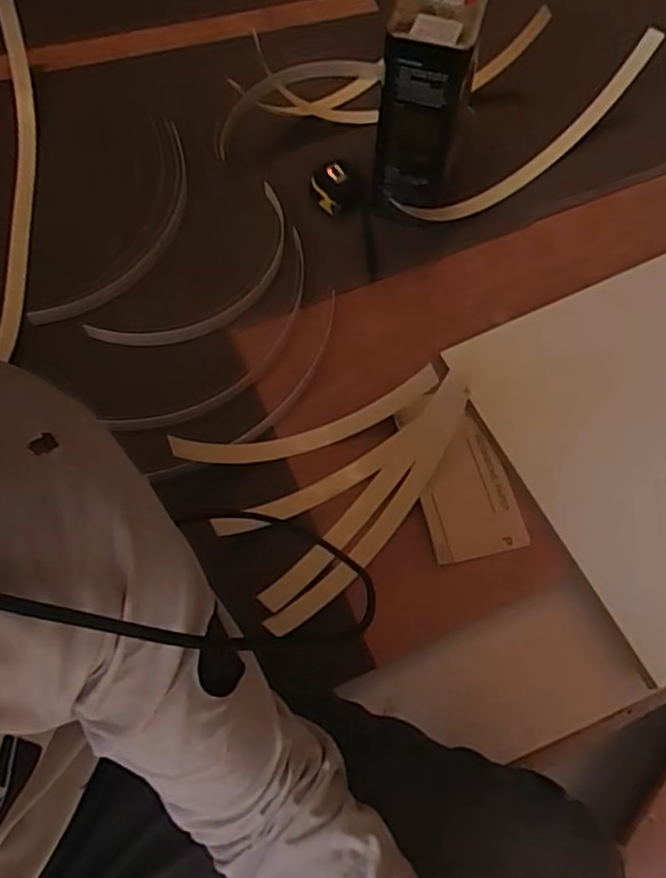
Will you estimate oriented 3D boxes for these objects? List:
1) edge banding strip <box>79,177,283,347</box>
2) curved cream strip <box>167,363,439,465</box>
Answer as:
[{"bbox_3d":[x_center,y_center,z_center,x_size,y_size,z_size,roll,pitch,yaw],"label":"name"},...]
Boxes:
[{"bbox_3d":[-0.155,-0.194,0.811,0.307,0.029,0.107,-42,71,-17],"label":"edge banding strip"},{"bbox_3d":[-0.025,-0.019,0.699,0.287,0.059,0.049,-12,66,-5],"label":"curved cream strip"}]

